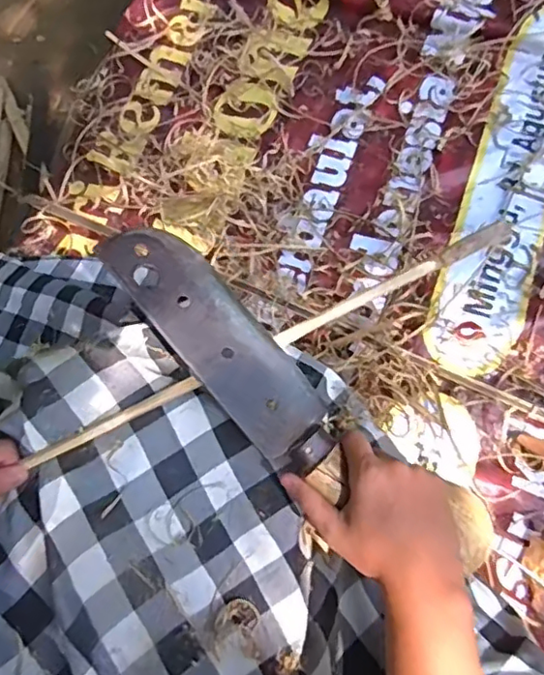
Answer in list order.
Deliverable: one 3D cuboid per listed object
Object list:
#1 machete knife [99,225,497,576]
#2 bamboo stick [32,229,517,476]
[{"bbox_3d":[0.015,0.049,0.461,0.371,0.026,0.084,43,79,3],"label":"machete knife"},{"bbox_3d":[0.005,0.002,0.484,0.427,0.011,0.016,-26,74,-6],"label":"bamboo stick"}]

